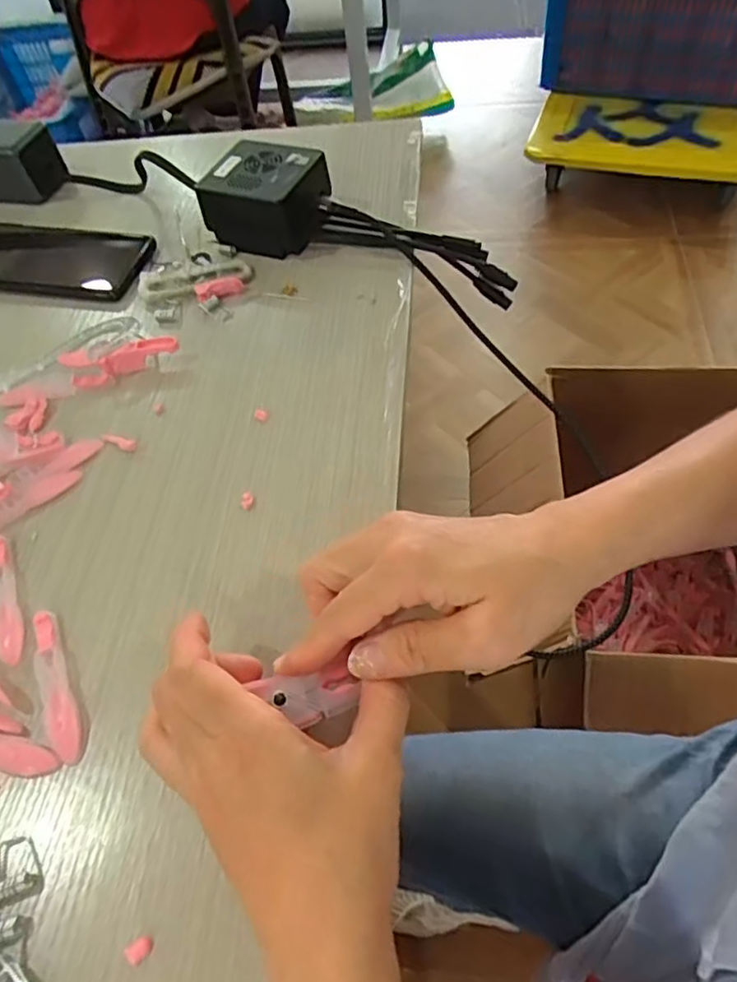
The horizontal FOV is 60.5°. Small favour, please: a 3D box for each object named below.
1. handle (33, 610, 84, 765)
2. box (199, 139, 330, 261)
[{"bbox_3d":[-0.151,0.092,0.303,0.014,0.007,0.077,-25,57,-12],"label":"handle"},{"bbox_3d":[-0.074,-0.226,0.489,0.084,0.051,0.071,19,59,17],"label":"box"}]

